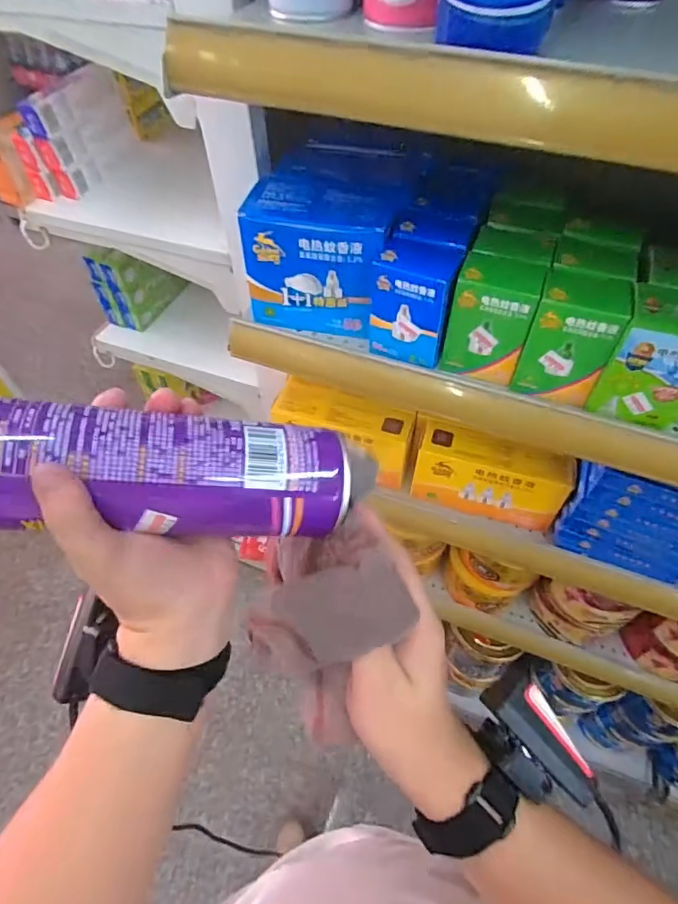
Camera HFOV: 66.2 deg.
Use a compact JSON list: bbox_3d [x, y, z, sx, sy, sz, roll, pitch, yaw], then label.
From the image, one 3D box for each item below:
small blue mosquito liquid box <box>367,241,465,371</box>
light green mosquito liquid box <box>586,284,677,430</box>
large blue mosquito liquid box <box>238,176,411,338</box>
[{"bbox_3d":[0.068,-0.134,0.474,0.070,0.095,0.048,17,57,13],"label":"small blue mosquito liquid box"},{"bbox_3d":[0.261,-0.080,0.423,0.073,0.103,0.062,15,56,12],"label":"light green mosquito liquid box"},{"bbox_3d":[-0.013,-0.195,0.507,0.126,0.121,0.101,15,56,12],"label":"large blue mosquito liquid box"}]

